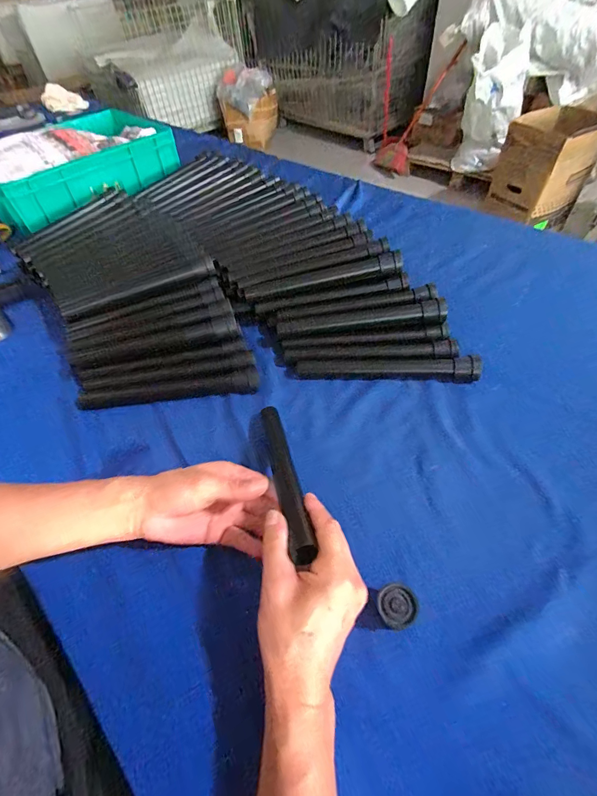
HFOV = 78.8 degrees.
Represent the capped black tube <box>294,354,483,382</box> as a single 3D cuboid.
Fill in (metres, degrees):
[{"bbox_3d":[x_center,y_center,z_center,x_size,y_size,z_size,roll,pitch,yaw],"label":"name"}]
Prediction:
[{"bbox_3d":[0.122,-0.047,0.512,0.249,0.028,0.033,3,52,7],"label":"capped black tube"}]

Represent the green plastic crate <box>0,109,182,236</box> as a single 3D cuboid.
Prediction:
[{"bbox_3d":[-0.539,-0.568,0.870,0.414,0.108,0.303,-39,59,-24],"label":"green plastic crate"}]

